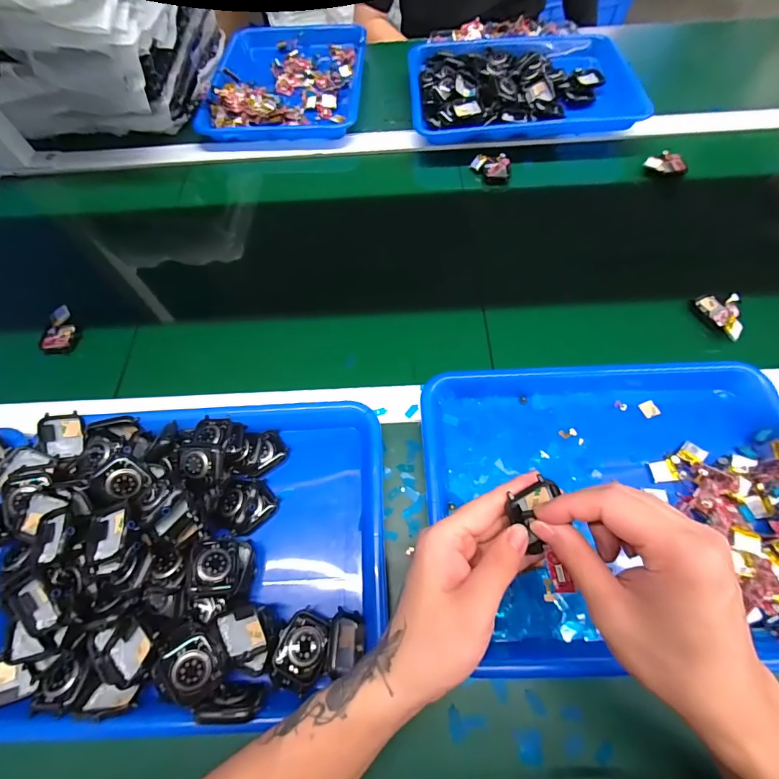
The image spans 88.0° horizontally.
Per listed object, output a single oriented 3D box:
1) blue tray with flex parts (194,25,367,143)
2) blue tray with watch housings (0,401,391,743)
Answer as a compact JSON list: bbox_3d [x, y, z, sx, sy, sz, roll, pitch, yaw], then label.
[{"bbox_3d":[-0.168,-0.532,0.691,0.246,0.046,0.312,1,66,2],"label":"blue tray with flex parts"},{"bbox_3d":[-0.173,0.132,0.347,0.337,0.061,0.253,-5,66,0],"label":"blue tray with watch housings"}]

